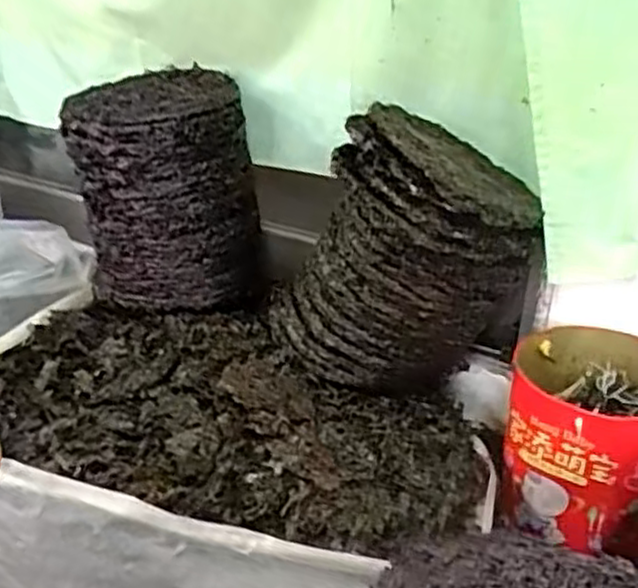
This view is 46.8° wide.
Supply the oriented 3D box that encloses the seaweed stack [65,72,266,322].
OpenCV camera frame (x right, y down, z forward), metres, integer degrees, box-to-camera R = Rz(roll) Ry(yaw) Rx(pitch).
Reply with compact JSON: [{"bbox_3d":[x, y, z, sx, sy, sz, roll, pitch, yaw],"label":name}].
[{"bbox_3d":[-0.180,-0.126,0.899,0.209,0.241,0.196,-3,29,-7],"label":"seaweed stack"}]

